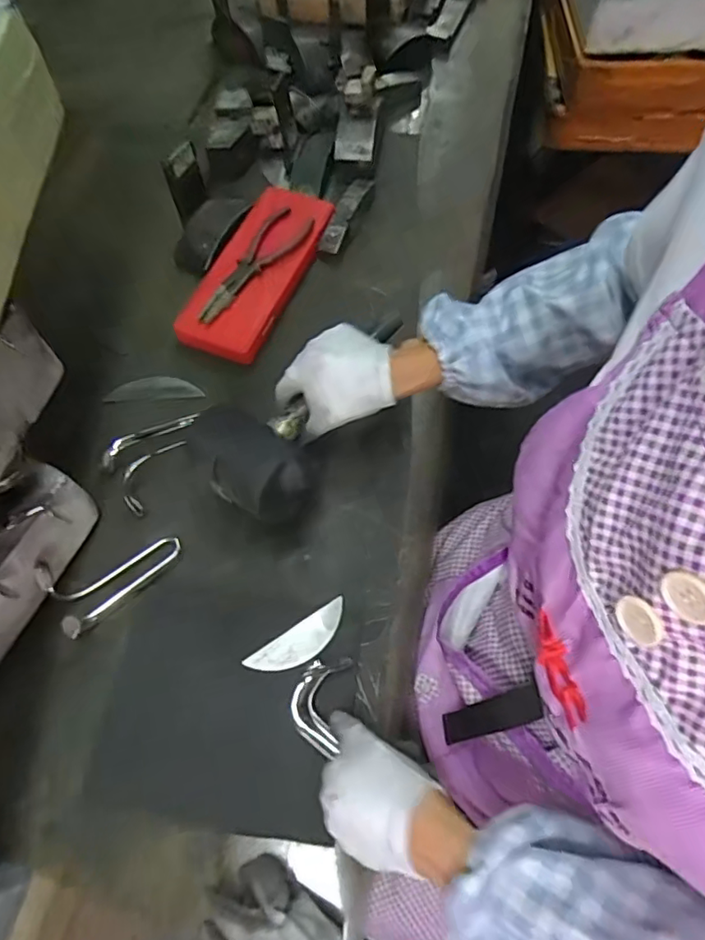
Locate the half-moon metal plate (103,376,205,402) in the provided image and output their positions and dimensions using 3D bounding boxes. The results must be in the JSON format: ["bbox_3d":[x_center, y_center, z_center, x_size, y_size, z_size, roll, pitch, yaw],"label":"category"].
[{"bbox_3d":[-0.220,-0.092,0.632,0.102,0.004,0.029,-3,68,-4],"label":"half-moon metal plate"}]

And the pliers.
[{"bbox_3d":[-0.113,-0.244,0.677,0.049,0.024,0.203,22,67,13],"label":"pliers"}]

